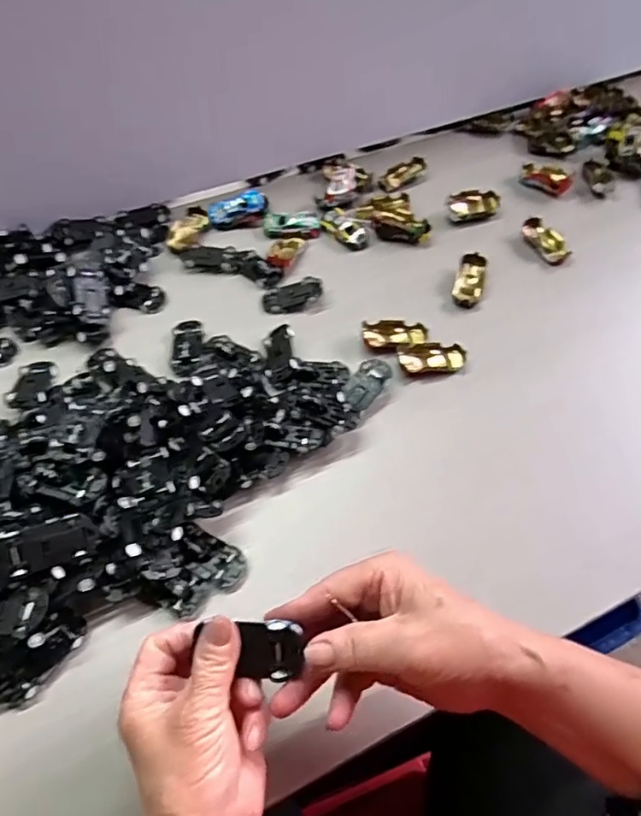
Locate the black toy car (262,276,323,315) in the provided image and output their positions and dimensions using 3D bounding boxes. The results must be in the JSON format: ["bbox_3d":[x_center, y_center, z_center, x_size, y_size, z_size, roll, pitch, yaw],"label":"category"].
[{"bbox_3d":[-0.028,-0.115,0.585,0.062,0.017,0.031,-18,56,2],"label":"black toy car"}]

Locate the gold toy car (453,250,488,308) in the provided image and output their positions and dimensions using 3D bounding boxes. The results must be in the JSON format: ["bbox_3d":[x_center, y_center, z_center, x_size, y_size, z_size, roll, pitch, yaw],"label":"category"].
[{"bbox_3d":[0.156,-0.133,0.589,0.030,0.017,0.064,15,57,11],"label":"gold toy car"}]

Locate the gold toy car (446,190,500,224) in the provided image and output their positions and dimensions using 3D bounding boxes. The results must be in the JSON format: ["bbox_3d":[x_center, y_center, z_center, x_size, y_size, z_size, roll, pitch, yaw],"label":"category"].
[{"bbox_3d":[0.175,-0.234,0.657,0.065,0.020,0.034,-12,56,-8],"label":"gold toy car"}]

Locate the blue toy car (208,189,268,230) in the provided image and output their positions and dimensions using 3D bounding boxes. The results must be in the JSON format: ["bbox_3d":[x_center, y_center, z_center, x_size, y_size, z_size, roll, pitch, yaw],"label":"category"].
[{"bbox_3d":[-0.093,-0.227,0.649,0.067,0.020,0.026,-23,58,-15],"label":"blue toy car"}]

